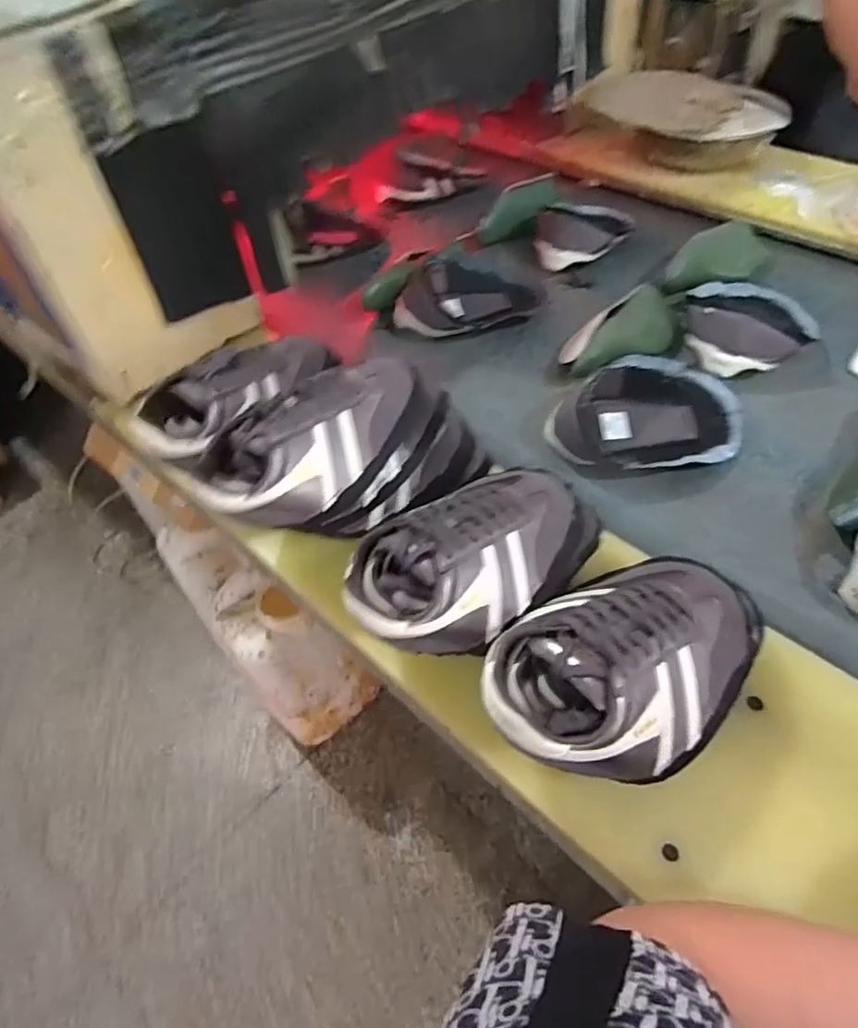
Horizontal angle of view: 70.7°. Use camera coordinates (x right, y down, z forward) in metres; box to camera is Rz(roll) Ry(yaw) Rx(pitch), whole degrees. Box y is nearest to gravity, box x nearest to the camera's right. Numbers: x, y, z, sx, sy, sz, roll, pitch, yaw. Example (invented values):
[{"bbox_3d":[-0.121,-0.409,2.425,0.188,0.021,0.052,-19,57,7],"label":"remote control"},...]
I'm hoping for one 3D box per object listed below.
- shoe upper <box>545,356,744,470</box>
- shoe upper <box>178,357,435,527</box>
[{"bbox_3d":[0.282,-0.126,0.761,0.254,0.082,0.138,-13,53,-6],"label":"shoe upper"},{"bbox_3d":[-0.099,-0.074,0.577,0.250,0.074,0.114,-35,58,-21],"label":"shoe upper"}]

